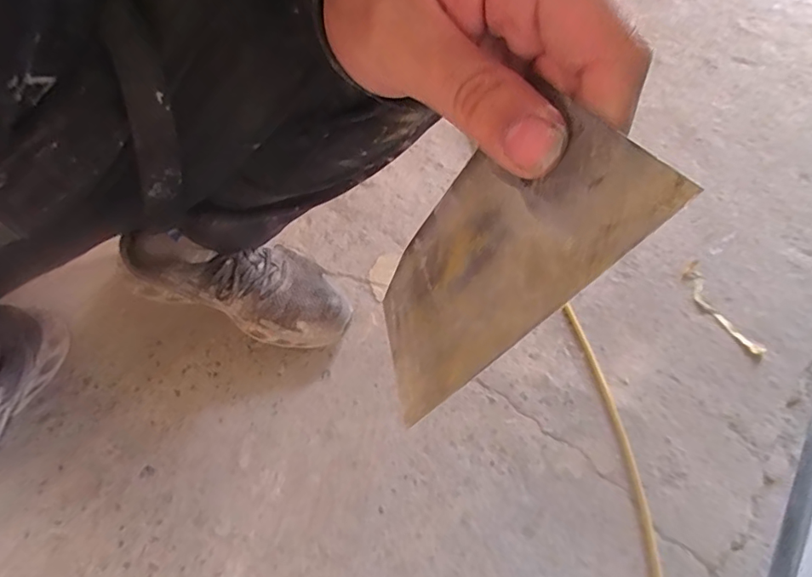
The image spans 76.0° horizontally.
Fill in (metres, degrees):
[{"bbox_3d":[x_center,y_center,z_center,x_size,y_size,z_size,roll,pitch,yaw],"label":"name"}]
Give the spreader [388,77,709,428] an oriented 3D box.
[{"bbox_3d":[0.026,-0.011,0.184,0.004,0.140,0.072,7,54,-27],"label":"spreader"}]

